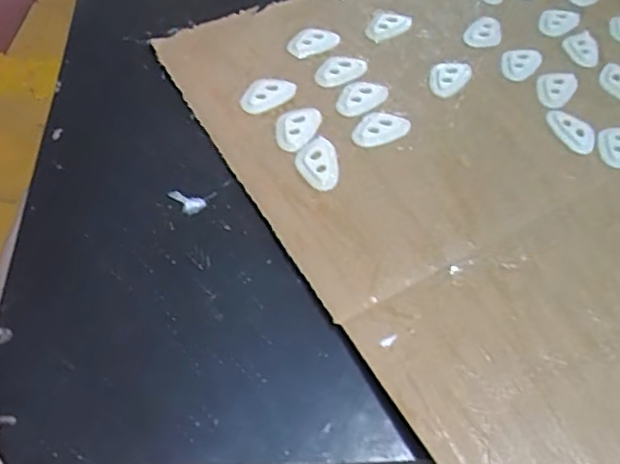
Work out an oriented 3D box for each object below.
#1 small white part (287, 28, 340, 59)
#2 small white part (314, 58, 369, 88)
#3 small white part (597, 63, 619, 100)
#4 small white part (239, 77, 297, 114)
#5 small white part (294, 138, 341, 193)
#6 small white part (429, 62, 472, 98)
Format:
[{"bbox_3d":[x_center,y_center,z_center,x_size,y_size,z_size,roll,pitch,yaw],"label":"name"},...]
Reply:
[{"bbox_3d":[0.001,-0.089,0.276,0.024,0.006,0.013,-30,65,-19],"label":"small white part"},{"bbox_3d":[0.014,-0.074,0.268,0.024,0.004,0.015,-33,66,-20],"label":"small white part"},{"bbox_3d":[0.145,-0.069,0.276,0.014,0.004,0.023,-35,66,-21],"label":"small white part"},{"bbox_3d":[-0.018,-0.060,0.259,0.017,0.004,0.025,38,65,19],"label":"small white part"},{"bbox_3d":[0.003,-0.028,0.239,0.016,0.004,0.025,-11,60,-8],"label":"small white part"},{"bbox_3d":[0.063,-0.071,0.271,0.016,0.004,0.025,29,62,15],"label":"small white part"}]

